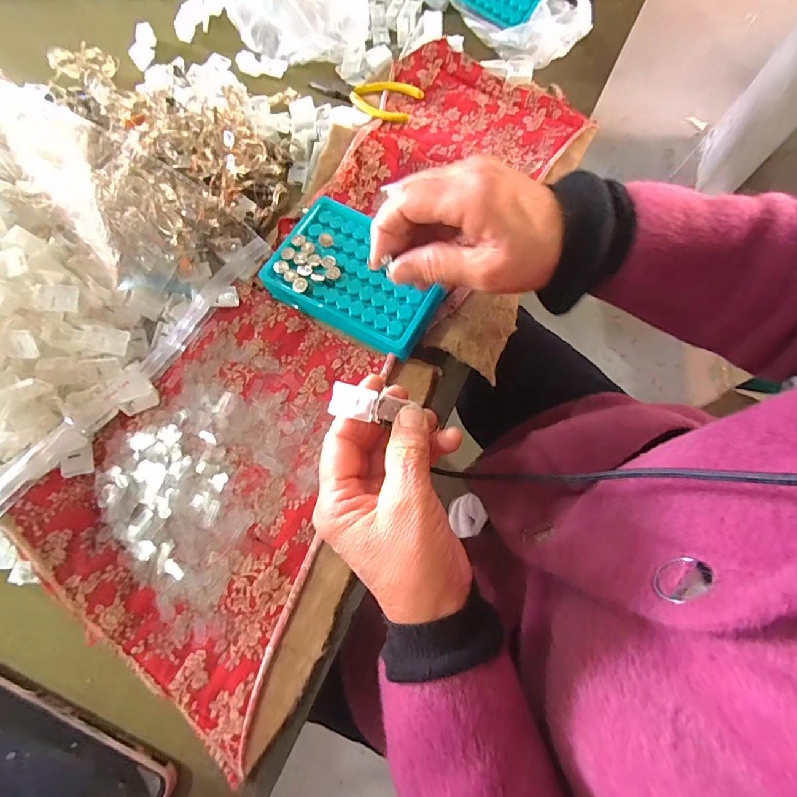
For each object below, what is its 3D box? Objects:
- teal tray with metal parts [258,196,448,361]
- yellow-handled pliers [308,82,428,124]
[{"bbox_3d":[-0.031,-0.099,0.360,0.137,0.032,0.094,28,72,9],"label":"teal tray with metal parts"},{"bbox_3d":[-0.037,-0.320,0.457,0.117,0.012,0.053,22,72,7],"label":"yellow-handled pliers"}]

